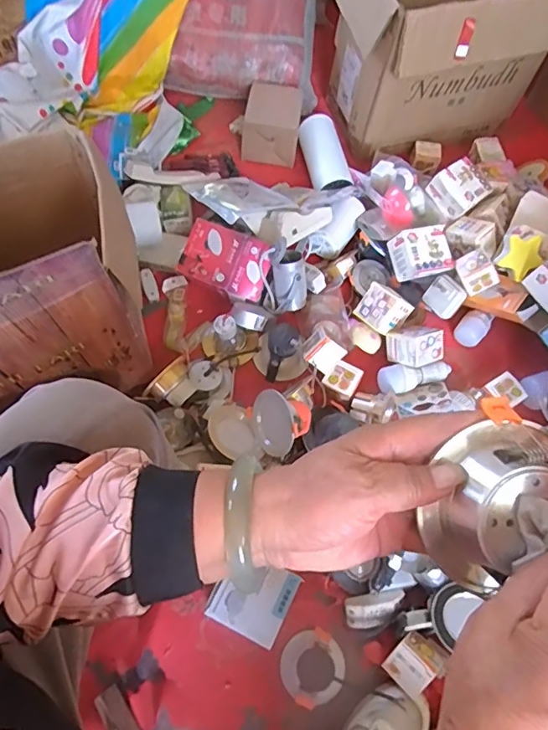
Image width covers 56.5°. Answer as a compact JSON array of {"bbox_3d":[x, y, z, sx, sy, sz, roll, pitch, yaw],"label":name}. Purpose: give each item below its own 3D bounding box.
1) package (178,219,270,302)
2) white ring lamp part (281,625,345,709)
[{"bbox_3d":[-0.085,-0.184,0.895,0.150,0.027,0.103,24,95,8],"label":"package"},{"bbox_3d":[0.055,0.419,0.707,0.089,0.019,0.087,1,67,-3],"label":"white ring lamp part"}]

